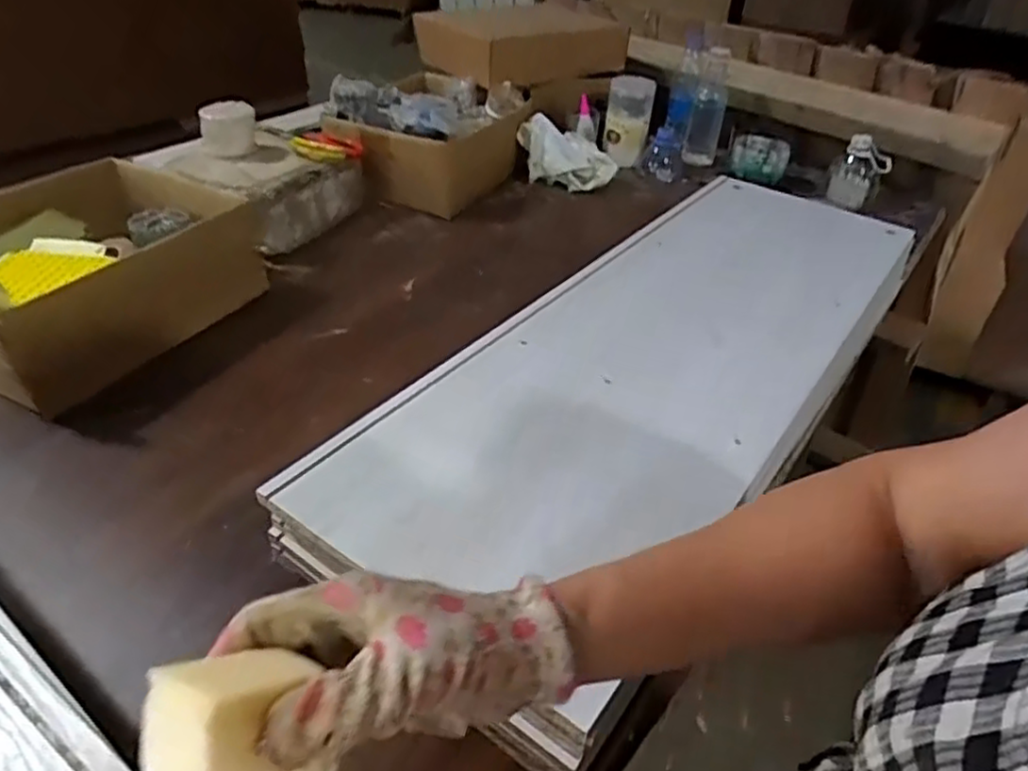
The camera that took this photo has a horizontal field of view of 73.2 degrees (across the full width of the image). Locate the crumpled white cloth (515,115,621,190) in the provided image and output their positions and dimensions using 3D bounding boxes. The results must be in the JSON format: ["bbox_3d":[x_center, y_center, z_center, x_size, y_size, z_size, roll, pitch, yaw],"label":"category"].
[{"bbox_3d":[0.095,-0.440,1.289,0.178,0.095,0.145,3,38,-3],"label":"crumpled white cloth"}]

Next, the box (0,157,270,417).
[{"bbox_3d":[-0.519,-0.149,0.817,0.275,0.139,0.348,19,40,17],"label":"box"}]

